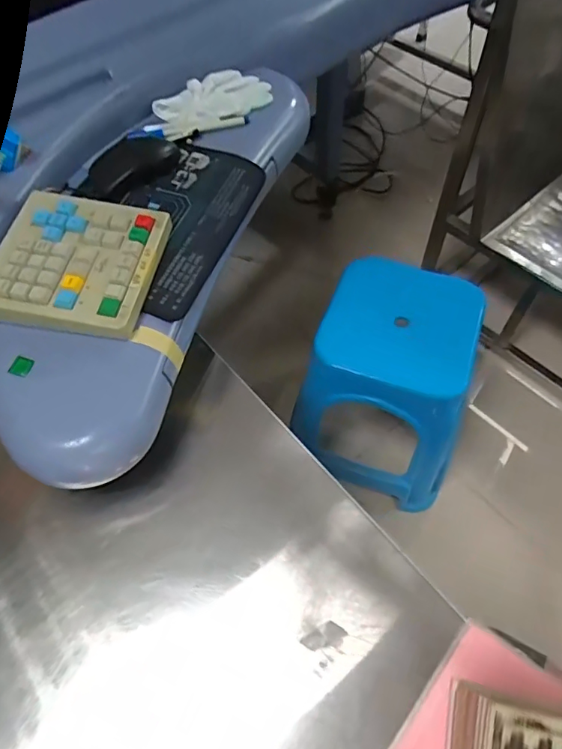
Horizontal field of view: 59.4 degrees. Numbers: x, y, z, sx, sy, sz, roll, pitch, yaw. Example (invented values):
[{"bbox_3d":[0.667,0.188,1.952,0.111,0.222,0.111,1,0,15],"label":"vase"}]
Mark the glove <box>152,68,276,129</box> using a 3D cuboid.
[{"bbox_3d":[-0.085,-0.373,0.668,0.152,0.029,0.082,-34,63,-16],"label":"glove"}]

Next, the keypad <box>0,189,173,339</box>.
[{"bbox_3d":[-0.213,-0.119,0.514,0.157,0.030,0.159,6,60,7],"label":"keypad"}]

